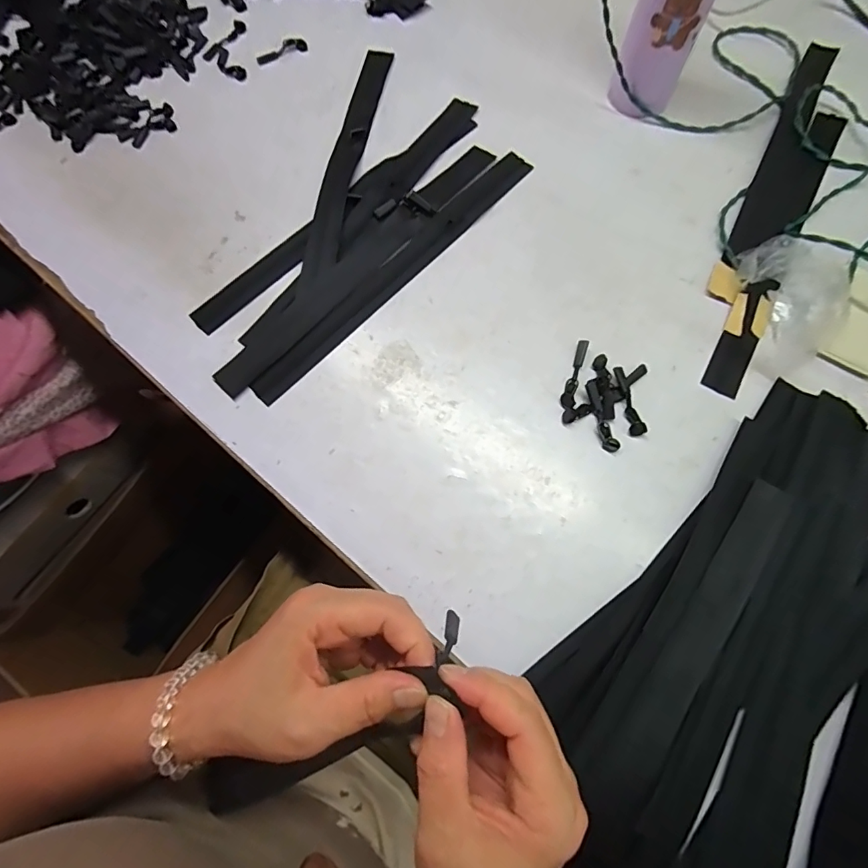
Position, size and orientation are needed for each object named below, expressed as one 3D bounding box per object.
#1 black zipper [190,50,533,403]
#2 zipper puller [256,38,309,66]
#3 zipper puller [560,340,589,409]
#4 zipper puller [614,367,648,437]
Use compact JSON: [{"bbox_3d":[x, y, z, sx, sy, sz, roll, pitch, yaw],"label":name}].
[{"bbox_3d":[-0.032,-0.159,0.450,0.032,0.005,0.354,42,79,13],"label":"black zipper"},{"bbox_3d":[-0.172,-0.433,0.530,0.059,0.009,0.014,-22,74,-4],"label":"zipper puller"},{"bbox_3d":[0.122,-0.052,0.410,0.012,0.006,0.065,16,75,7],"label":"zipper puller"},{"bbox_3d":[0.164,-0.028,0.395,0.013,0.008,0.059,-13,74,-2],"label":"zipper puller"}]

